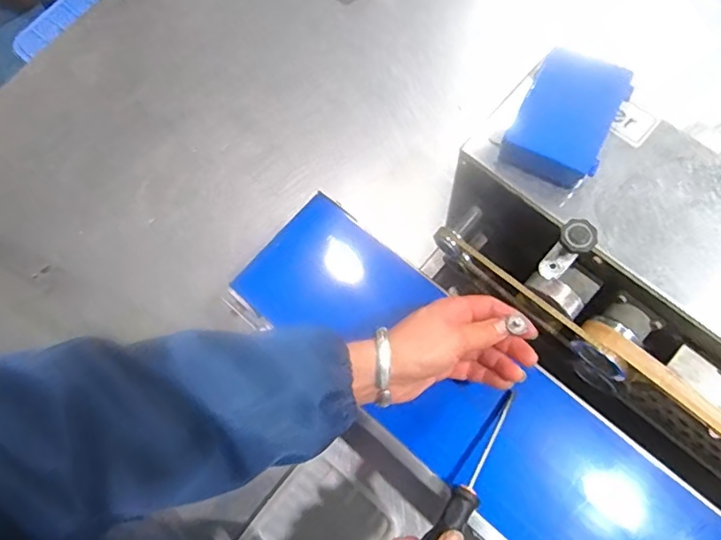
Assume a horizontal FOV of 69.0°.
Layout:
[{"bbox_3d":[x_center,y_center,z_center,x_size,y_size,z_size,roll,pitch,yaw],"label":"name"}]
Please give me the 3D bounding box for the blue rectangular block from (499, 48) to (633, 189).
[{"bbox_3d":[0.167,-0.124,0.424,0.070,0.030,0.100,27,77,11],"label":"blue rectangular block"}]

